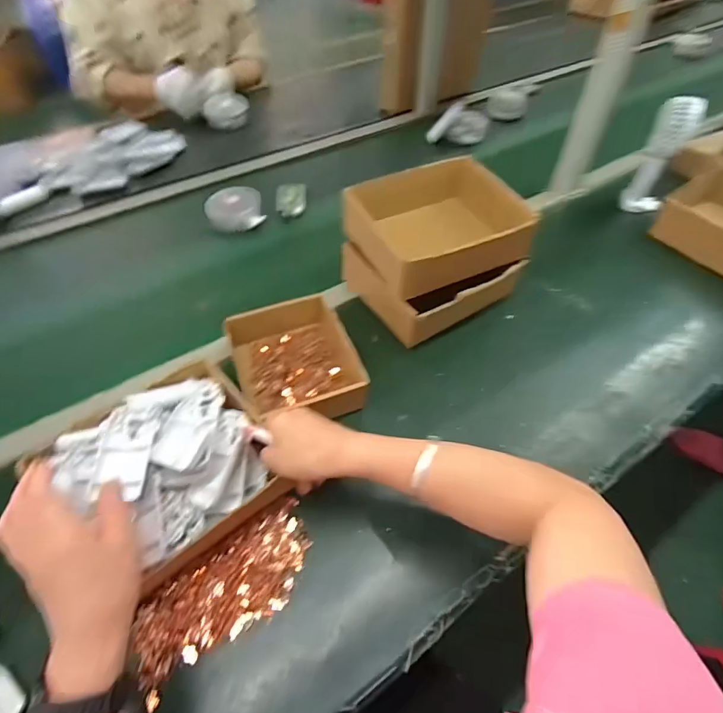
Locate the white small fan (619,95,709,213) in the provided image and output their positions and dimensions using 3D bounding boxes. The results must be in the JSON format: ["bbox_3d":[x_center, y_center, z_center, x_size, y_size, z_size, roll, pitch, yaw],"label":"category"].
[{"bbox_3d":[0.541,-0.355,0.805,0.070,0.192,0.048,19,54,14],"label":"white small fan"}]

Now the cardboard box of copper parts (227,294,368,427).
[{"bbox_3d":[-0.083,0.010,0.569,0.143,0.060,0.170,-18,54,-15],"label":"cardboard box of copper parts"}]

